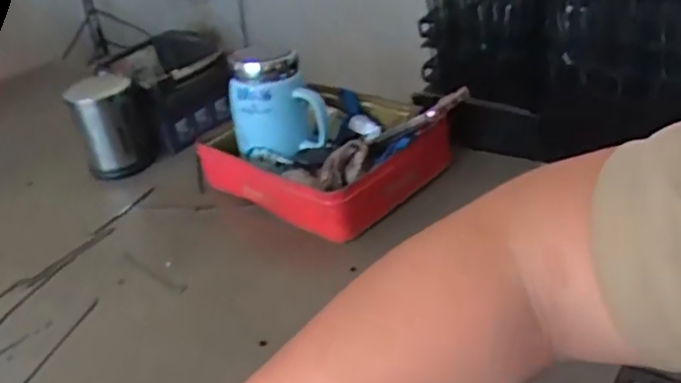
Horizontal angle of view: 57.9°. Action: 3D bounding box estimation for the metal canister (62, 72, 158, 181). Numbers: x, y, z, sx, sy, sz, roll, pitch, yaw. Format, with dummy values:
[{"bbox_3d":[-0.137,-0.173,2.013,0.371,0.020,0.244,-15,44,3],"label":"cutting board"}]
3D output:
[{"bbox_3d":[-0.290,-0.080,0.793,0.091,0.117,0.108,-19,34,-19],"label":"metal canister"}]

